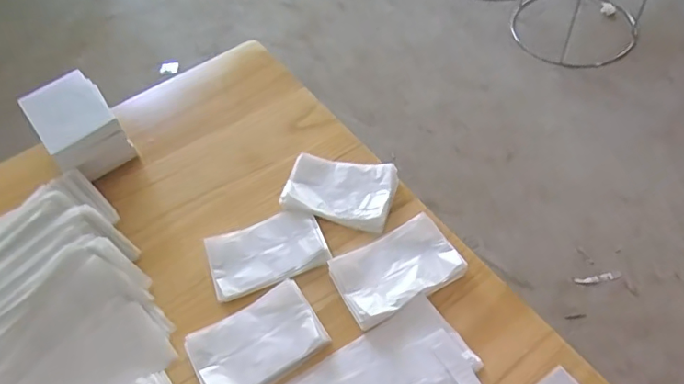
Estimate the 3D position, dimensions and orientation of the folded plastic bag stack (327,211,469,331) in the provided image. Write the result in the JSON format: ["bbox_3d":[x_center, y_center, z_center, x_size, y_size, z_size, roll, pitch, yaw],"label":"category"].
[{"bbox_3d":[0.060,0.082,0.573,0.133,0.012,0.087,-26,56,-11],"label":"folded plastic bag stack"}]

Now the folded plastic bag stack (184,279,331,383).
[{"bbox_3d":[-0.087,0.154,0.537,0.129,0.013,0.084,-29,57,-13],"label":"folded plastic bag stack"}]

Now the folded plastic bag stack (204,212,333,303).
[{"bbox_3d":[-0.087,0.068,0.605,0.130,0.016,0.083,-19,55,-7],"label":"folded plastic bag stack"}]

